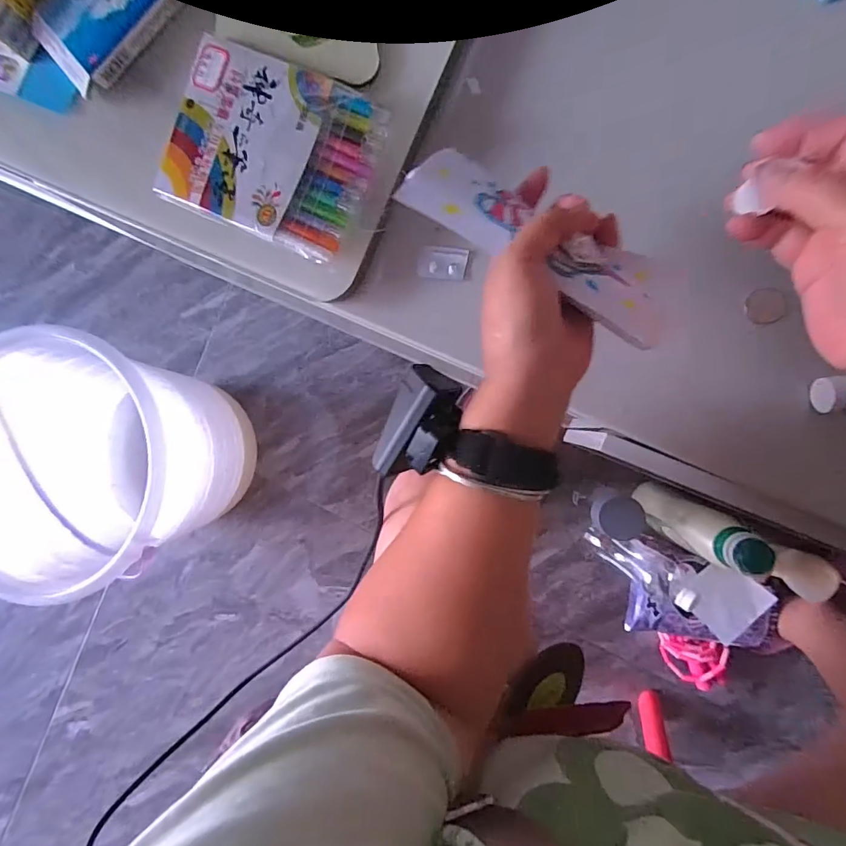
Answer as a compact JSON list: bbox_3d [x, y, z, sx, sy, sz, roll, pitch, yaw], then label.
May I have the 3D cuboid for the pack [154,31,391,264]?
[{"bbox_3d":[-0.113,-0.200,0.337,0.154,0.015,0.117,25,94,6],"label":"pack"}]

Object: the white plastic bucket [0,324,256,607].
[{"bbox_3d":[-0.416,0.049,0.636,0.281,0.268,0.290,0,89,9],"label":"white plastic bucket"}]

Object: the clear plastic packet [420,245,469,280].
[{"bbox_3d":[0.016,-0.122,0.352,0.036,0.008,0.022,7,92,7],"label":"clear plastic packet"}]

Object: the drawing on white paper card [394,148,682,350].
[{"bbox_3d":[0.067,-0.105,0.259,0.163,0.015,0.063,28,67,1],"label":"drawing on white paper card"}]

